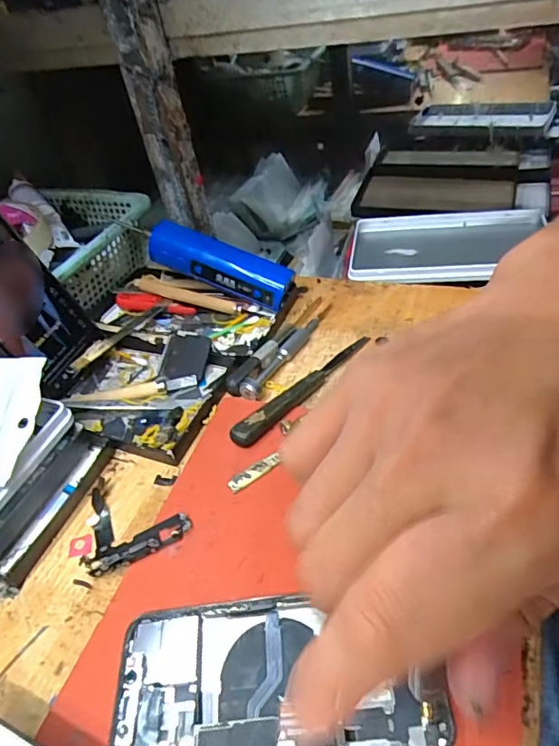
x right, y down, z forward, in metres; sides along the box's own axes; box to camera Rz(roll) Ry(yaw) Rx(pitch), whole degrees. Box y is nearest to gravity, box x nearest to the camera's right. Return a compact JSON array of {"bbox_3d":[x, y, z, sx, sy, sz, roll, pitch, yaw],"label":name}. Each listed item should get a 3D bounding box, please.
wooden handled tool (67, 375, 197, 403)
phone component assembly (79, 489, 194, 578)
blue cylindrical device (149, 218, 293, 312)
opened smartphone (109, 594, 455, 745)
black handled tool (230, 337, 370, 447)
[{"bbox_3d":[-0.112,0.015,0.384,0.097,0.010,0.015,-11,42,0],"label":"wooden handled tool"},{"bbox_3d":[-0.094,0.097,0.301,0.075,0.013,0.047,9,45,21],"label":"phone component assembly"},{"bbox_3d":[-0.054,-0.097,0.448,0.130,0.033,0.034,23,49,5],"label":"blue cylindrical device"},{"bbox_3d":[-0.002,0.140,0.231,0.145,0.010,0.071,-6,45,-2],"label":"opened smartphone"},{"bbox_3d":[0.020,0.009,0.368,0.014,0.014,0.142,29,55,36],"label":"black handled tool"}]

